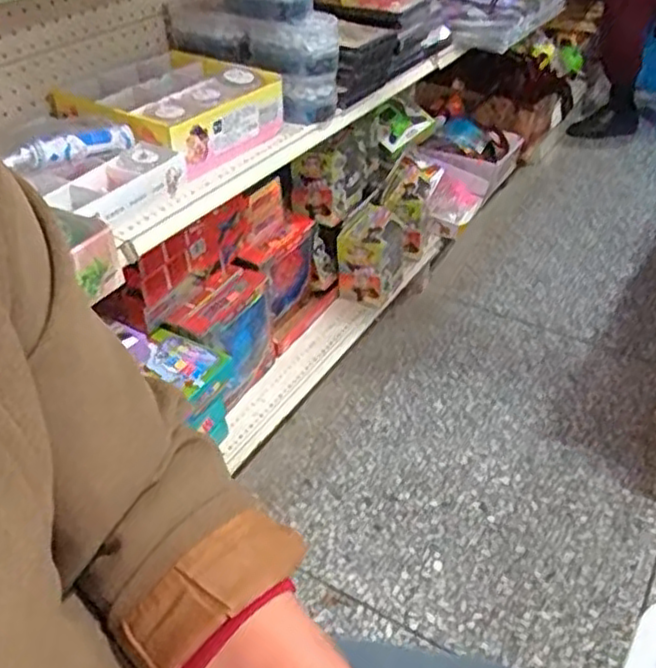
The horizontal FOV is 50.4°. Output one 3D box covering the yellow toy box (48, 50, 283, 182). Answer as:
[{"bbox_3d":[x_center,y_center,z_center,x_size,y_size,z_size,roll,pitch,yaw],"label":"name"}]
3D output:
[{"bbox_3d":[-0.239,-0.341,1.067,0.251,0.089,0.267,21,43,25],"label":"yellow toy box"}]

